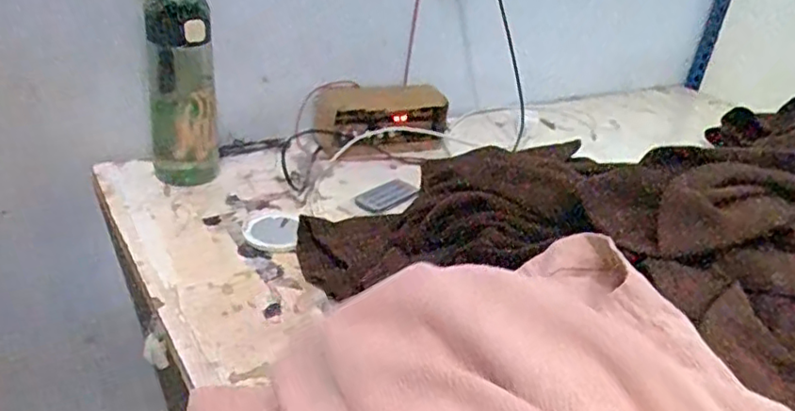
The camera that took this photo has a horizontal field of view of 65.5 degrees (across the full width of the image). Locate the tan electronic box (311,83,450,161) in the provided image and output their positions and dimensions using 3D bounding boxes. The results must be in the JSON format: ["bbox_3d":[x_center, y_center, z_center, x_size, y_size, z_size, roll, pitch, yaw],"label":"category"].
[{"bbox_3d":[-0.021,-0.124,0.903,0.196,0.079,0.077,-9,33,-25],"label":"tan electronic box"}]

